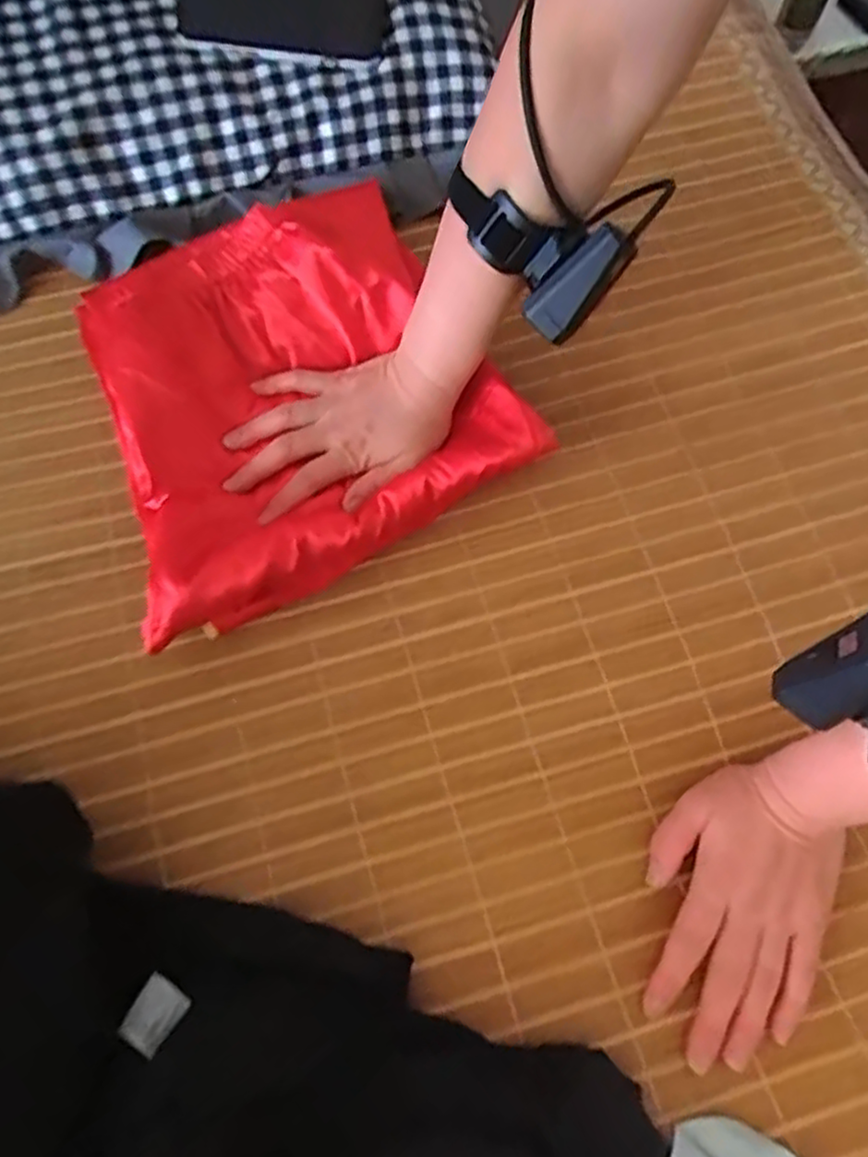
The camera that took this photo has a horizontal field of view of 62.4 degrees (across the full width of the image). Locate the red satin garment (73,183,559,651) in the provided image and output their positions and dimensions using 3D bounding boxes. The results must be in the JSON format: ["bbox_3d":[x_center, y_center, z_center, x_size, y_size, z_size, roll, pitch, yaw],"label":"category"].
[{"bbox_3d":[-0.109,-0.137,0.508,0.277,0.086,0.269,-29,70,-12],"label":"red satin garment"}]

